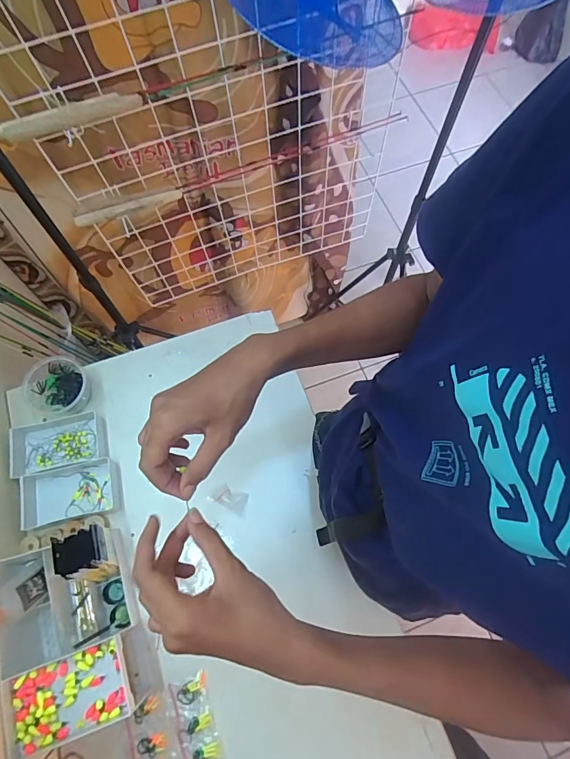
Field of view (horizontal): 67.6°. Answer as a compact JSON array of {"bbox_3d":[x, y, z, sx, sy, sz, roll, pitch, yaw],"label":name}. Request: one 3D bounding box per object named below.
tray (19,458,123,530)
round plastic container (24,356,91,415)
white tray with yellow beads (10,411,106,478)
[{"bbox_3d":[-0.343,0.181,0.679,0.144,0.028,0.085,-13,69,-5],"label":"tray"},{"bbox_3d":[-0.391,0.014,0.732,0.105,0.048,0.095,1,69,1],"label":"round plastic container"},{"bbox_3d":[-0.374,0.103,0.707,0.141,0.032,0.086,-12,69,-4],"label":"white tray with yellow beads"}]

